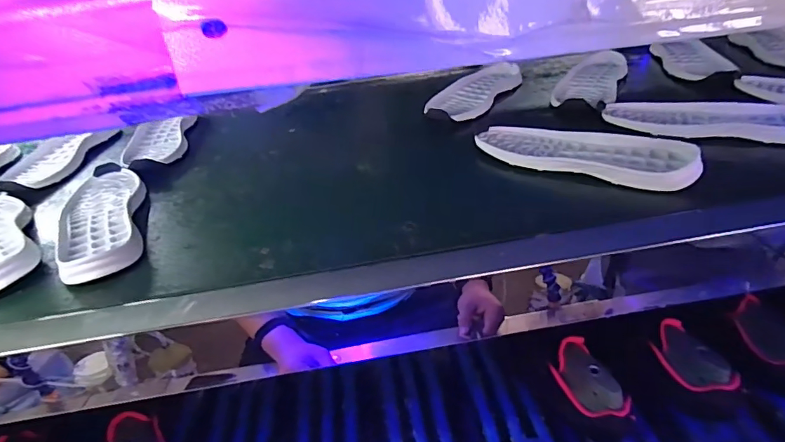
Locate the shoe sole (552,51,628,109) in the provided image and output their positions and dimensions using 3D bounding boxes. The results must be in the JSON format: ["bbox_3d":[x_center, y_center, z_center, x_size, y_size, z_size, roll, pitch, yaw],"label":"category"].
[{"bbox_3d":[0.359,-0.260,0.834,0.101,0.019,0.311,11,42,26],"label":"shoe sole"}]

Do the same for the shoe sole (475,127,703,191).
[{"bbox_3d":[0.244,-0.100,0.599,0.264,0.028,0.122,14,38,30],"label":"shoe sole"}]

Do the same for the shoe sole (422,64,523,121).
[{"bbox_3d":[0.153,-0.242,0.848,0.107,0.017,0.282,14,38,30],"label":"shoe sole"}]

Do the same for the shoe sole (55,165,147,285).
[{"bbox_3d":[-0.376,-0.008,0.598,0.097,0.023,0.272,-21,35,-21],"label":"shoe sole"}]

